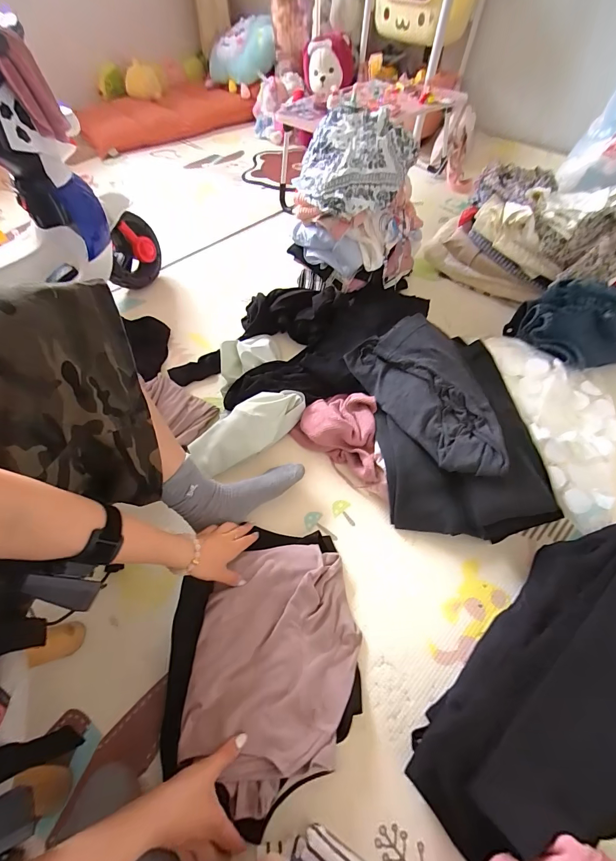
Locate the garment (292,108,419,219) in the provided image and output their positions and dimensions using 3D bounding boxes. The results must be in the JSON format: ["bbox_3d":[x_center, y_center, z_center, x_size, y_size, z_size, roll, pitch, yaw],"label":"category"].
[{"bbox_3d":[0.086,-0.560,0.725,0.223,0.110,0.213,24,60,16],"label":"garment"}]

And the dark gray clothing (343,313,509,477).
[{"bbox_3d":[0.238,-0.073,0.666,0.171,0.068,0.363,-23,59,-13],"label":"dark gray clothing"}]

